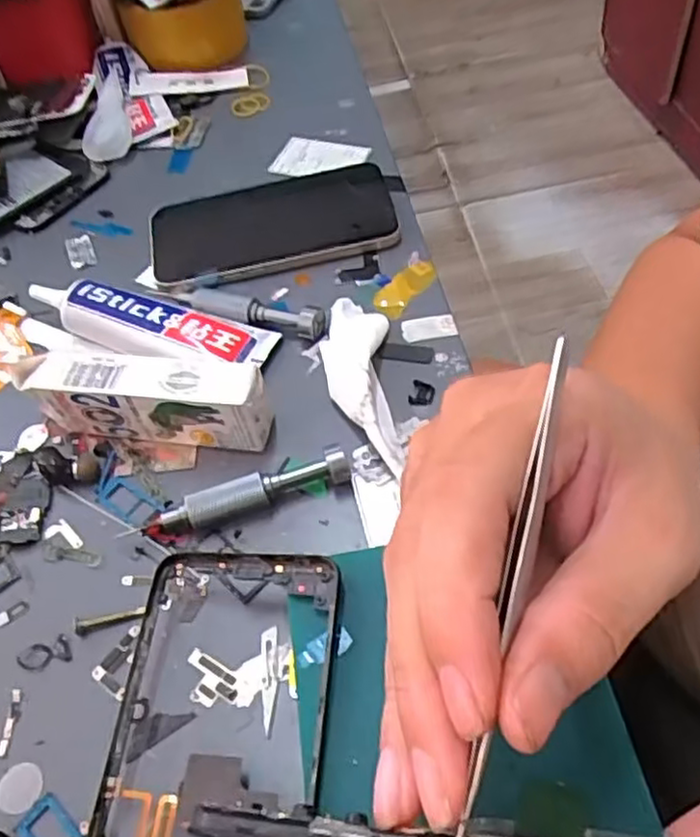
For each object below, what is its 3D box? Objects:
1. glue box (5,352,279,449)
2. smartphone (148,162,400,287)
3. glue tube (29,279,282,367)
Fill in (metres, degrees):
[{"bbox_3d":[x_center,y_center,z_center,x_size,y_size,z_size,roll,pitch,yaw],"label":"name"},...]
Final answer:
[{"bbox_3d":[-0.099,-0.009,0.334,0.121,0.042,0.026,3,54,10],"label":"glue box"},{"bbox_3d":[-0.047,-0.119,0.422,0.144,0.007,0.084,-17,52,-4],"label":"smartphone"},{"bbox_3d":[-0.110,-0.050,0.374,0.137,0.026,0.037,12,56,17],"label":"glue tube"}]

